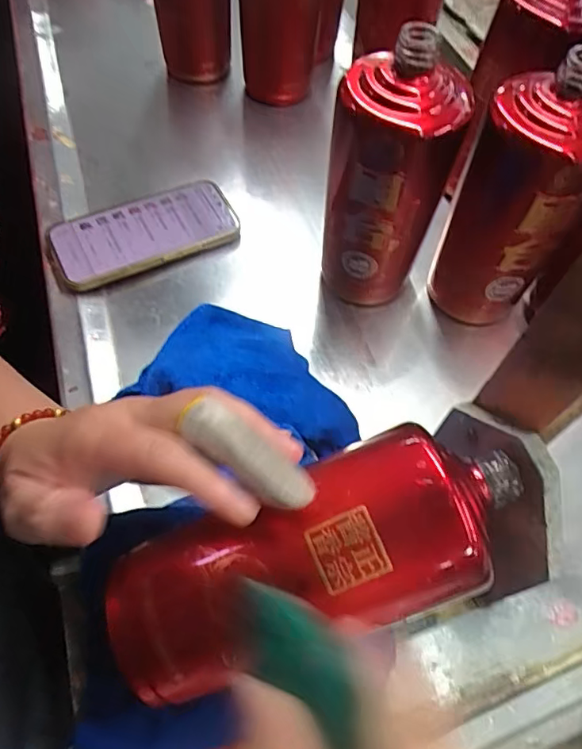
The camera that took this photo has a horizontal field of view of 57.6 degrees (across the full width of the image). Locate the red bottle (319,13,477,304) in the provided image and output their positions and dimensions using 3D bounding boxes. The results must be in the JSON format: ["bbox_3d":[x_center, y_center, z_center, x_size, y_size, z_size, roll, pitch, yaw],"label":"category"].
[{"bbox_3d":[0.067,-0.129,0.385,0.081,0.200,0.068,12,61,7],"label":"red bottle"}]

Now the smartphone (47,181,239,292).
[{"bbox_3d":[-0.125,-0.122,0.459,0.156,0.017,0.067,-22,62,-12],"label":"smartphone"}]

